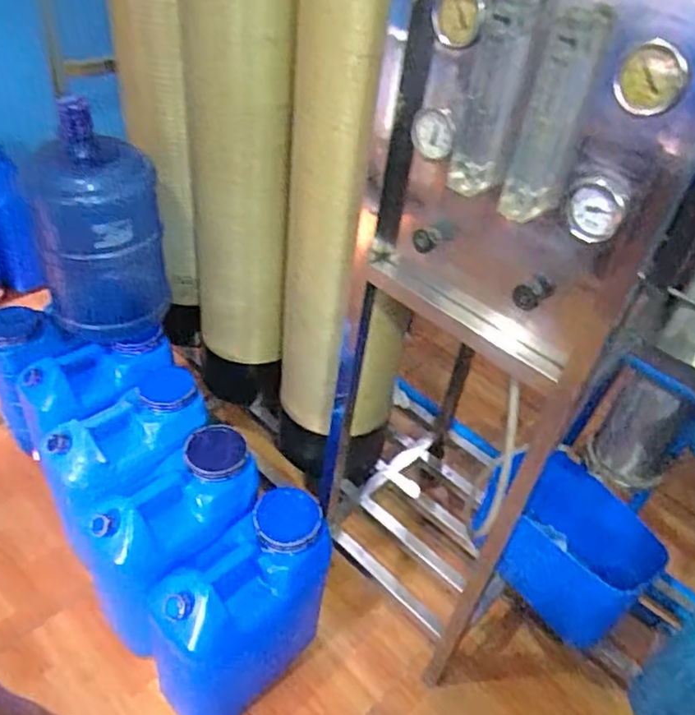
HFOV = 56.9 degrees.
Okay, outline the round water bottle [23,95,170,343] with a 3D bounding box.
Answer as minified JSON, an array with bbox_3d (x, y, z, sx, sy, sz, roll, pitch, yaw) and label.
[{"bbox_3d":[-0.521,-0.270,1.344,0.246,0.415,0.238,-10,42,-21],"label":"round water bottle"}]

